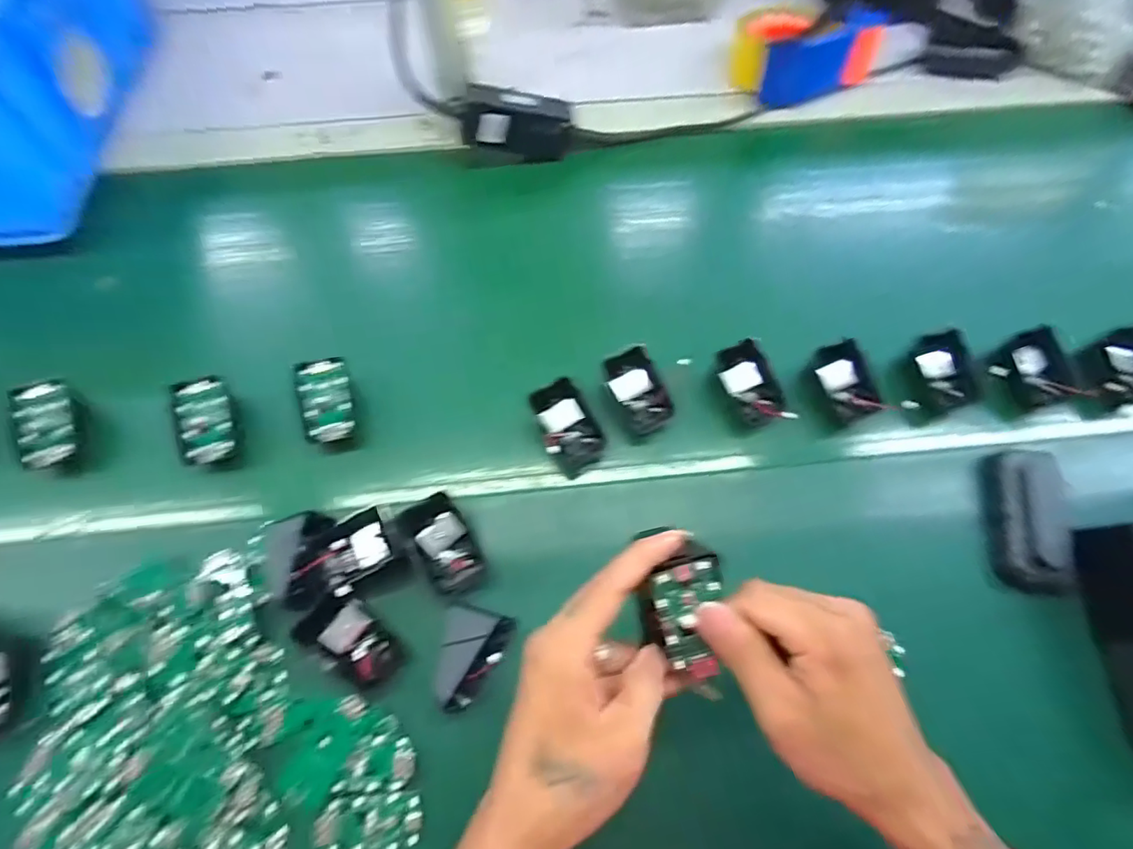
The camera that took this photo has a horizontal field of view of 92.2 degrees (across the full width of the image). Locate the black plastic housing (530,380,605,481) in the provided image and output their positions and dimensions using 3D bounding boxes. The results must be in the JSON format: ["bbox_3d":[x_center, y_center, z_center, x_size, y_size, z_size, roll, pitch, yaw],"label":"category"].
[{"bbox_3d":[0.002,0.001,0.450,0.048,0.022,0.081,-25,106,-3],"label":"black plastic housing"}]

